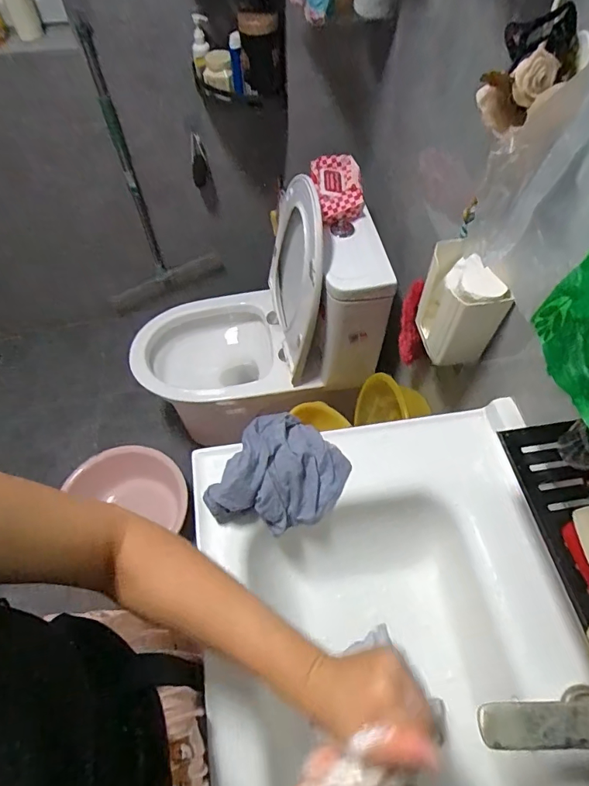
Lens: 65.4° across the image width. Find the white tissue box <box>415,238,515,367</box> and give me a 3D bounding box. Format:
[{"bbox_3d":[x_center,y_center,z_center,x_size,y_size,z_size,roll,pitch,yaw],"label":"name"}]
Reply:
[{"bbox_3d":[0.275,-0.146,0.776,0.082,0.166,0.136,-7,58,-4],"label":"white tissue box"}]

